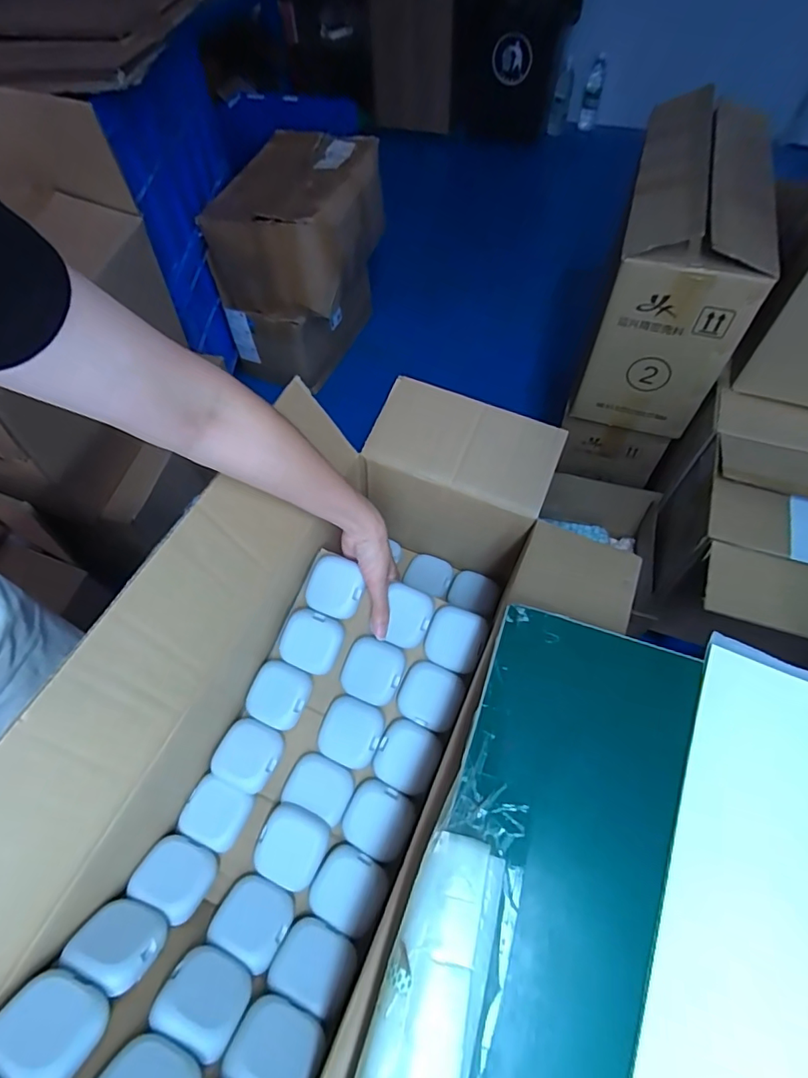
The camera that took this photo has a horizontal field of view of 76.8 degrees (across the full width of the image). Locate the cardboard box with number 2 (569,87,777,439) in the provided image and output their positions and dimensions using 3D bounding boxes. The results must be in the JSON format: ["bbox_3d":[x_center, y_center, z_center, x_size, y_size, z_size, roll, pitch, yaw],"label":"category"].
[{"bbox_3d":[0.522,-0.496,1.021,0.231,0.402,0.395,14,61,11],"label":"cardboard box with number 2"}]

